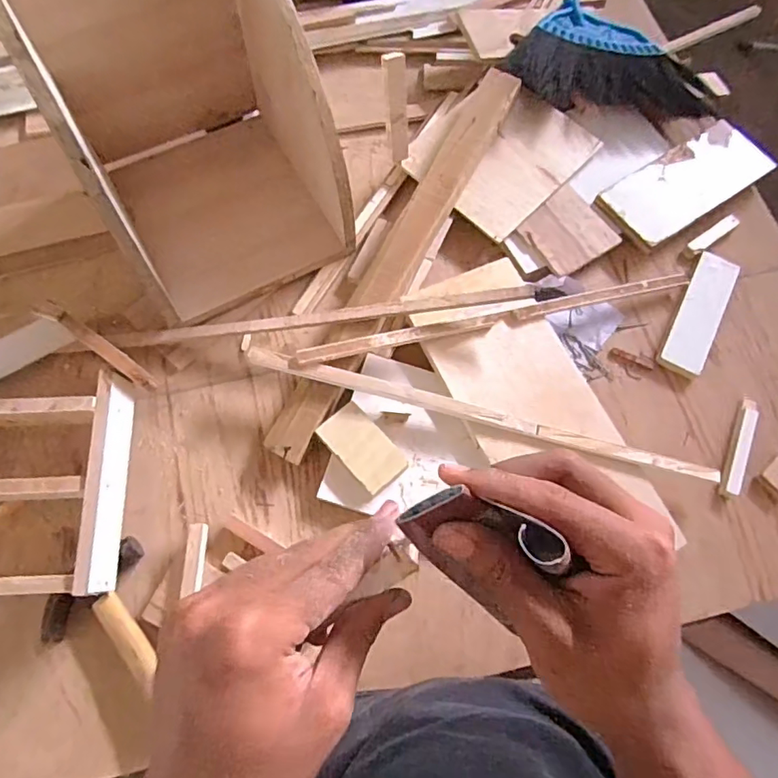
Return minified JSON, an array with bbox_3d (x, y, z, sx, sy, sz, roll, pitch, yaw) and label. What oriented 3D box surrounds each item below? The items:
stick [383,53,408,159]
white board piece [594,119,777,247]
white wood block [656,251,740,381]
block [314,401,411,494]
[{"bbox_3d":[0.012,-0.396,0.759,0.029,0.141,0.011,-13,48,-7],"label":"stick"},{"bbox_3d":[0.455,-0.316,0.811,0.261,0.023,0.117,-32,74,-12],"label":"white board piece"},{"bbox_3d":[0.438,-0.108,0.751,0.058,0.018,0.193,27,71,8],"label":"white wood block"},{"bbox_3d":[-0.033,0.071,0.658,0.060,0.009,0.107,-42,76,-15],"label":"block"}]

